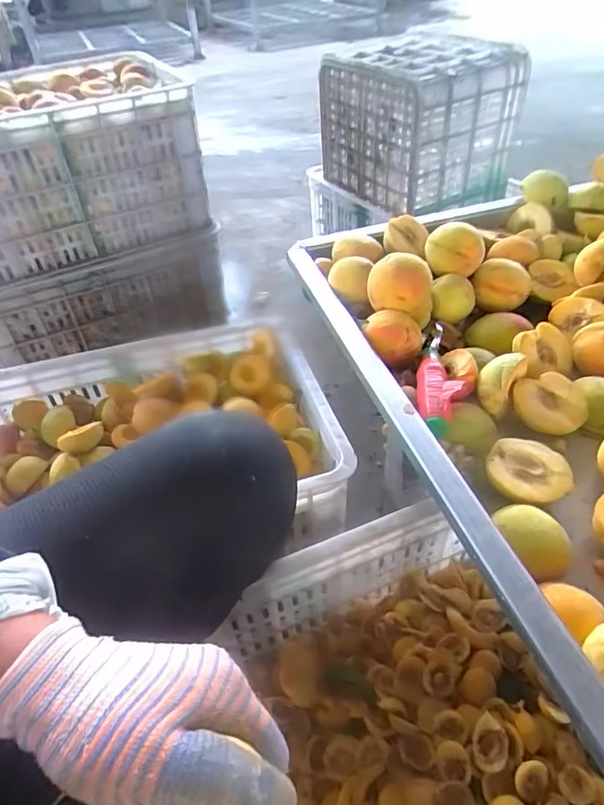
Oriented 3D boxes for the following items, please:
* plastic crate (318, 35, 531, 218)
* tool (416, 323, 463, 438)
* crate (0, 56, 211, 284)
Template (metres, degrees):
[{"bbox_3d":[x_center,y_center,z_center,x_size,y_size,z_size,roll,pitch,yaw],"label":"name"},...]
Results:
[{"bbox_3d":[0.253,-0.630,1.144,0.302,0.254,0.325,-26,48,-21],"label":"plastic crate"},{"bbox_3d":[0.119,-0.027,0.450,0.033,0.018,0.135,4,44,9],"label":"tool"},{"bbox_3d":[-0.477,-0.465,1.008,0.496,0.265,0.315,-22,46,-18],"label":"crate"}]

